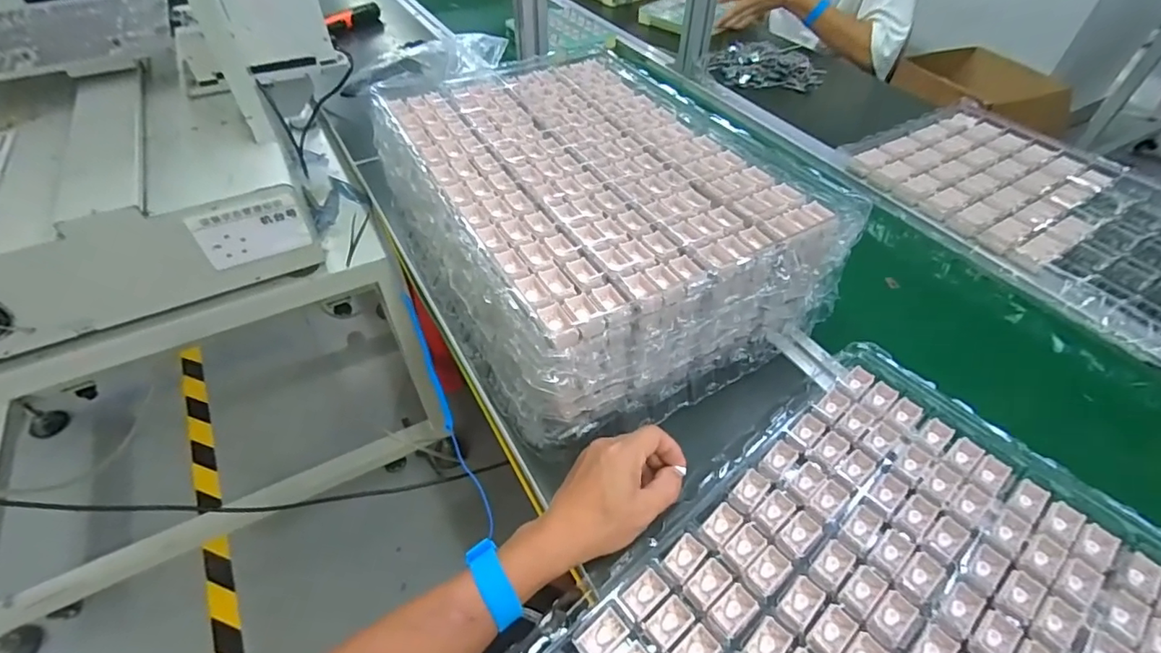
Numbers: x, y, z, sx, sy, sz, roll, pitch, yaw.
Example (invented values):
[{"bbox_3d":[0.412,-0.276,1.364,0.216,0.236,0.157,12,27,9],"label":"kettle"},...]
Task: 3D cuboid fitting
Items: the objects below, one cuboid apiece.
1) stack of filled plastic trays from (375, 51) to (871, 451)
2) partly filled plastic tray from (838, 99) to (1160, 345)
[{"bbox_3d":[0.004,-0.146,0.604,0.362,0.117,0.497,-22,52,-20],"label":"stack of filled plastic trays"},{"bbox_3d":[0.670,-0.165,0.739,0.376,0.046,0.504,-26,54,-23],"label":"partly filled plastic tray"}]

